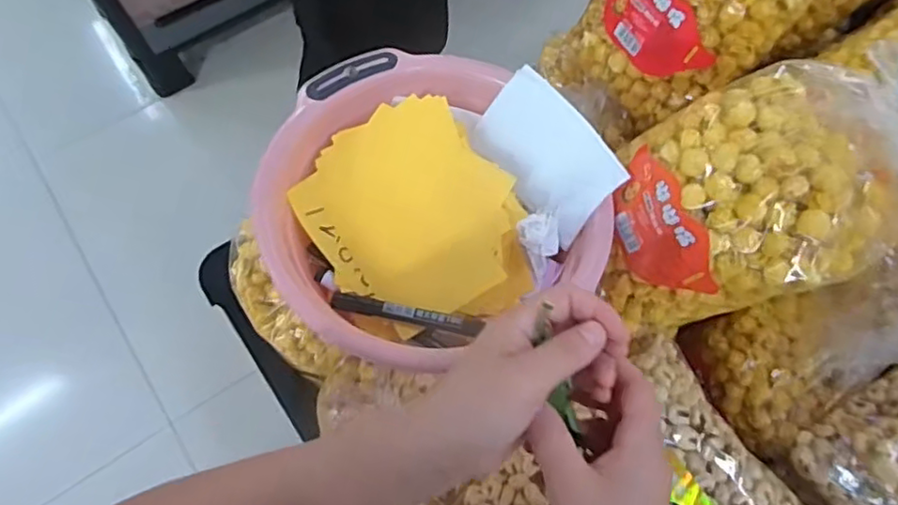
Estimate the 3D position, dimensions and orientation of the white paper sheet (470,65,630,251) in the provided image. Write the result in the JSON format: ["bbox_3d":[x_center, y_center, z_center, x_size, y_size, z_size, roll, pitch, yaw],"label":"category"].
[{"bbox_3d":[0.083,-0.084,0.544,0.015,0.086,0.137,-13,59,-50],"label":"white paper sheet"}]

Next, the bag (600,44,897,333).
[{"bbox_3d":[0.240,-0.047,0.487,0.225,0.170,0.166,-19,71,-8],"label":"bag"}]

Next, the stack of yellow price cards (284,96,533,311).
[{"bbox_3d":[-0.030,-0.028,0.538,0.162,0.040,0.198,-32,73,-12],"label":"stack of yellow price cards"}]

